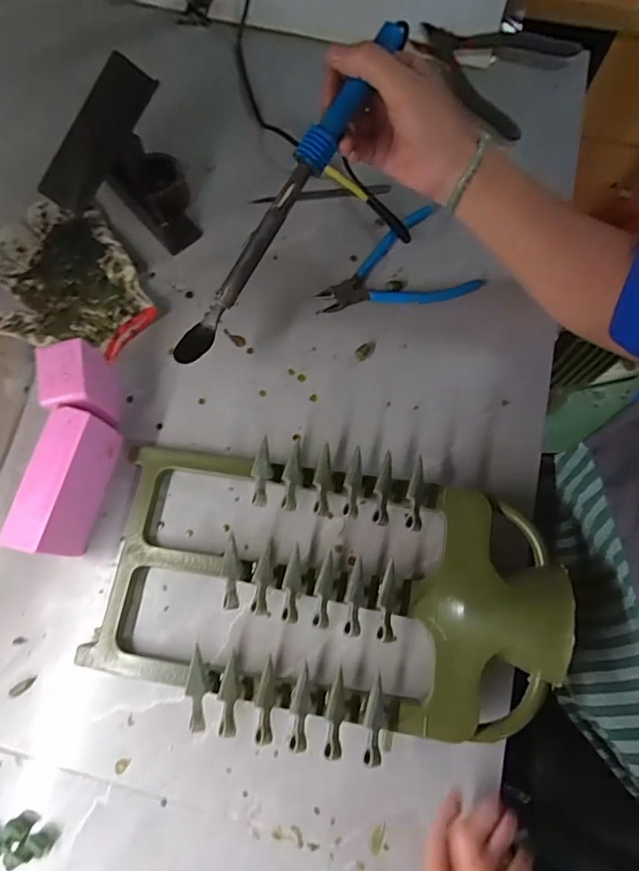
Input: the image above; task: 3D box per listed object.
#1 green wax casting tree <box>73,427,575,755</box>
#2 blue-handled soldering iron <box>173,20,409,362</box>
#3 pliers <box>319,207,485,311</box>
[{"bbox_3d":[-0.001,0.112,0.373,0.335,0.070,0.206,6,73,3],"label":"green wax casting tree"},{"bbox_3d":[-0.026,-0.177,0.378,0.024,0.020,0.286,37,99,11],"label":"blue-handled soldering iron"},{"bbox_3d":[0.069,-0.148,0.475,0.141,0.015,0.097,-32,75,-8],"label":"pliers"}]

